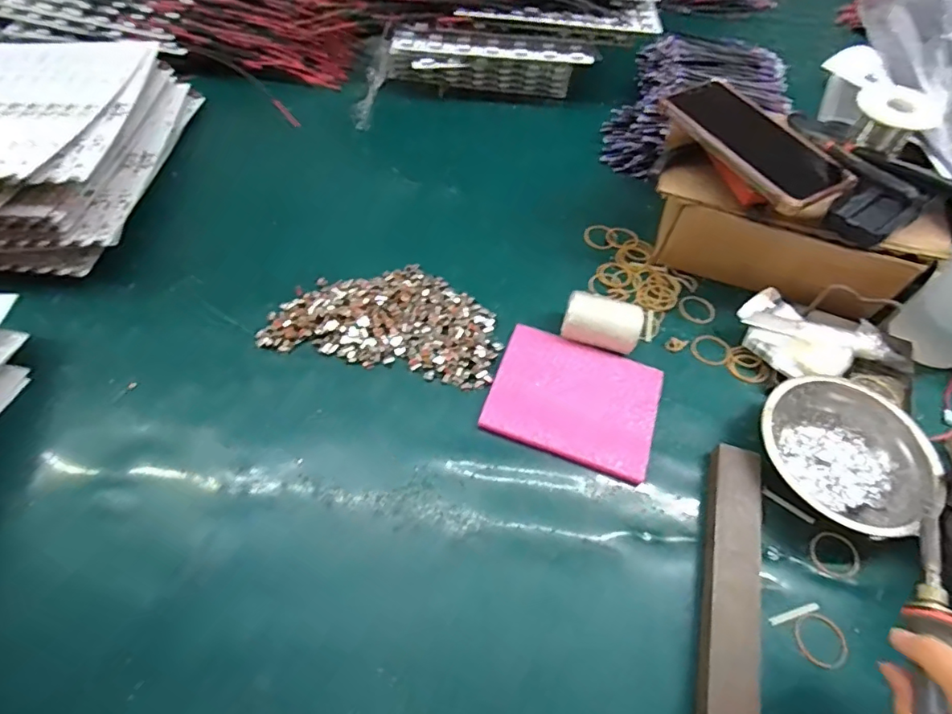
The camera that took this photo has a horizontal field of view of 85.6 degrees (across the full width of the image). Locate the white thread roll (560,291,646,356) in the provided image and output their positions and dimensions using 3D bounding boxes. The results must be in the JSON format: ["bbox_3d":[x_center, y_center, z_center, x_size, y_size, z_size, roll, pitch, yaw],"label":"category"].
[{"bbox_3d":[0.113,-0.028,0.465,0.067,0.042,0.039,16,57,6],"label":"white thread roll"}]

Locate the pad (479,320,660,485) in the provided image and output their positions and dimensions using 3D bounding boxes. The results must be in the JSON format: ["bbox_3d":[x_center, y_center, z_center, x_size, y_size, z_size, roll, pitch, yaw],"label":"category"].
[{"bbox_3d":[0.083,0.036,0.437,0.135,0.012,0.108,19,58,8],"label":"pad"}]

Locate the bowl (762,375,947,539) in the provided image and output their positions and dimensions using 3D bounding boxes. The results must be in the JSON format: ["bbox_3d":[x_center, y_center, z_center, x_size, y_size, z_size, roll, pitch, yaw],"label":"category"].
[{"bbox_3d":[0.284,0.079,0.403,0.121,0.039,0.128,-30,64,-22],"label":"bowl"}]

